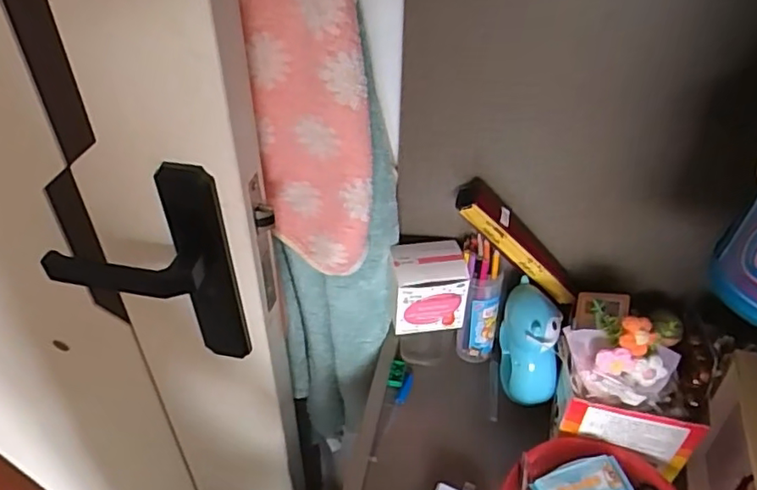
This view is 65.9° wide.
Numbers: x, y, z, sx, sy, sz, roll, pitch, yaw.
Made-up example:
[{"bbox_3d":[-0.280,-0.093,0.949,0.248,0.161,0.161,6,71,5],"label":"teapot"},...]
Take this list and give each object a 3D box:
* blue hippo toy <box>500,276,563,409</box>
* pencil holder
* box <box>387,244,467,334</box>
[{"bbox_3d":[0.167,0.115,0.661,0.057,0.131,0.094,4,41,3],"label":"blue hippo toy"},{"bbox_3d":[0.118,0.069,0.693,0.050,0.167,0.052,7,42,7],"label":"pencil holder"},{"bbox_3d":[0.051,0.047,0.661,0.087,0.080,0.068,-5,42,-7],"label":"box"}]

